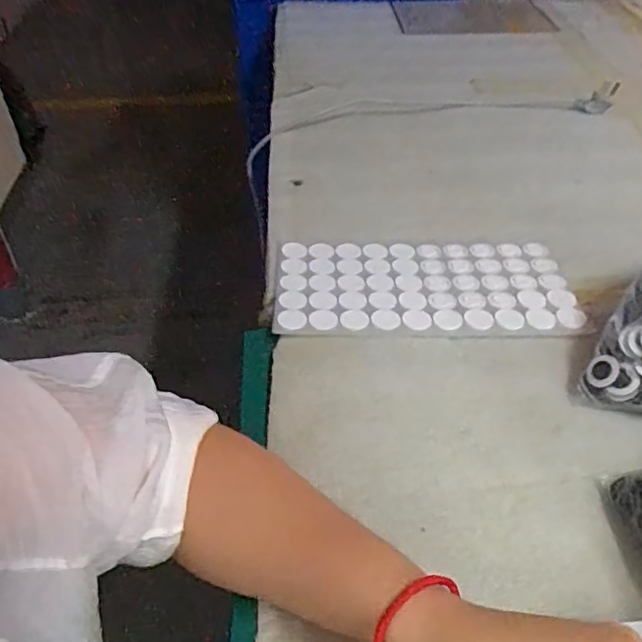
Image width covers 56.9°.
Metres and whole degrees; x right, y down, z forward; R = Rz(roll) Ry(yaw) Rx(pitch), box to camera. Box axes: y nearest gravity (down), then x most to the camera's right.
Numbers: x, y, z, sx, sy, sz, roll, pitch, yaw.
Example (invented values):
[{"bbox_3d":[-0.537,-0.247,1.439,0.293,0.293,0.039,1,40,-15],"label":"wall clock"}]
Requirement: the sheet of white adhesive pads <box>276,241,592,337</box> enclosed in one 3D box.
[{"bbox_3d":[0.103,-0.037,0.593,0.287,0.006,0.146,-1,43,-1],"label":"sheet of white adhesive pads"}]

